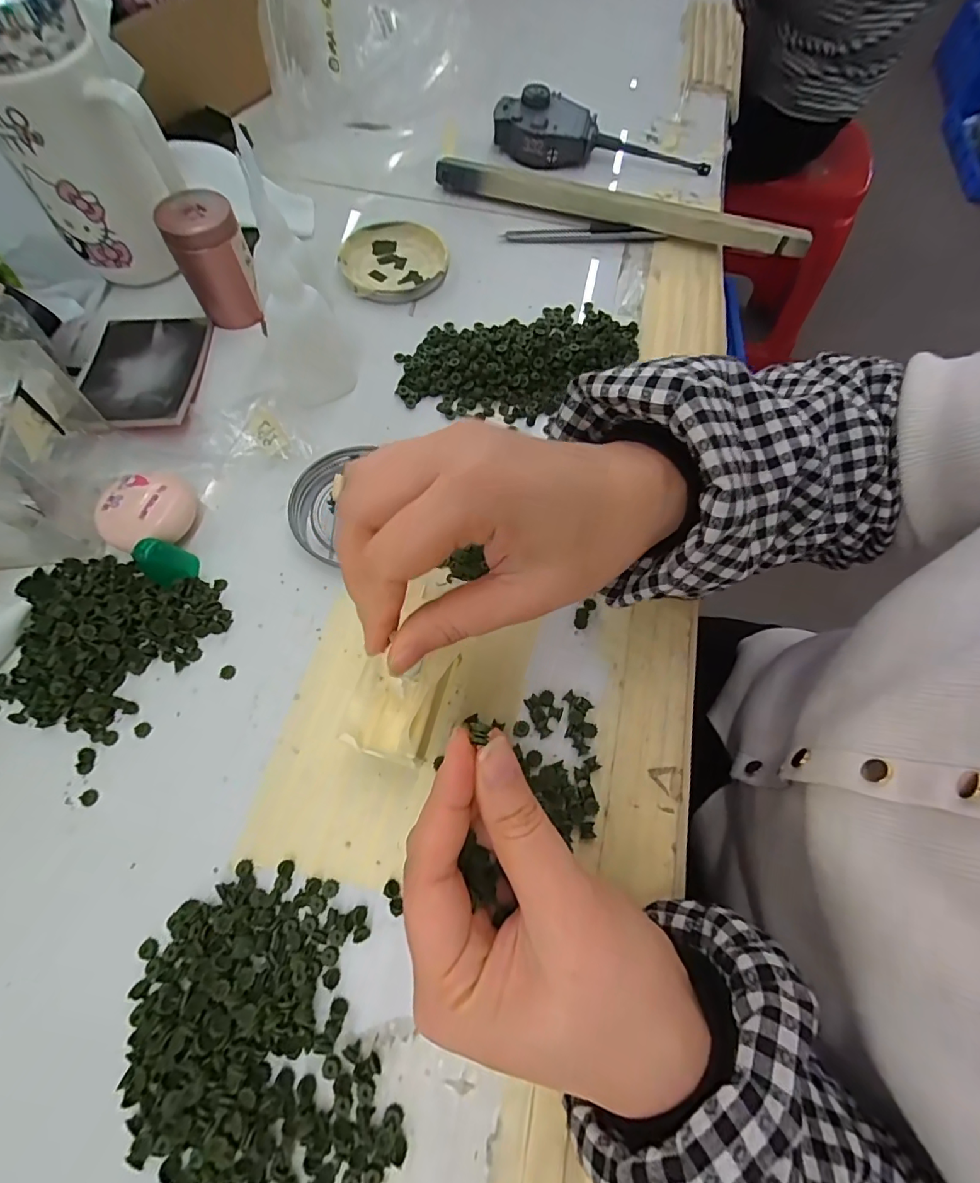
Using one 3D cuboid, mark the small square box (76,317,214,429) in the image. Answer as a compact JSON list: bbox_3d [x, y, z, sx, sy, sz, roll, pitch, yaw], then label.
[{"bbox_3d":[-0.229,-0.145,0.317,0.079,0.010,0.103,-3,67,-4],"label":"small square box"}]

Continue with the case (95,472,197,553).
[{"bbox_3d":[-0.187,-0.043,0.270,0.047,0.019,0.036,-26,71,-13],"label":"case"}]

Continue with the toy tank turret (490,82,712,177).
[{"bbox_3d":[0.096,-0.389,0.425,0.186,0.030,0.053,14,67,4],"label":"toy tank turret"}]

